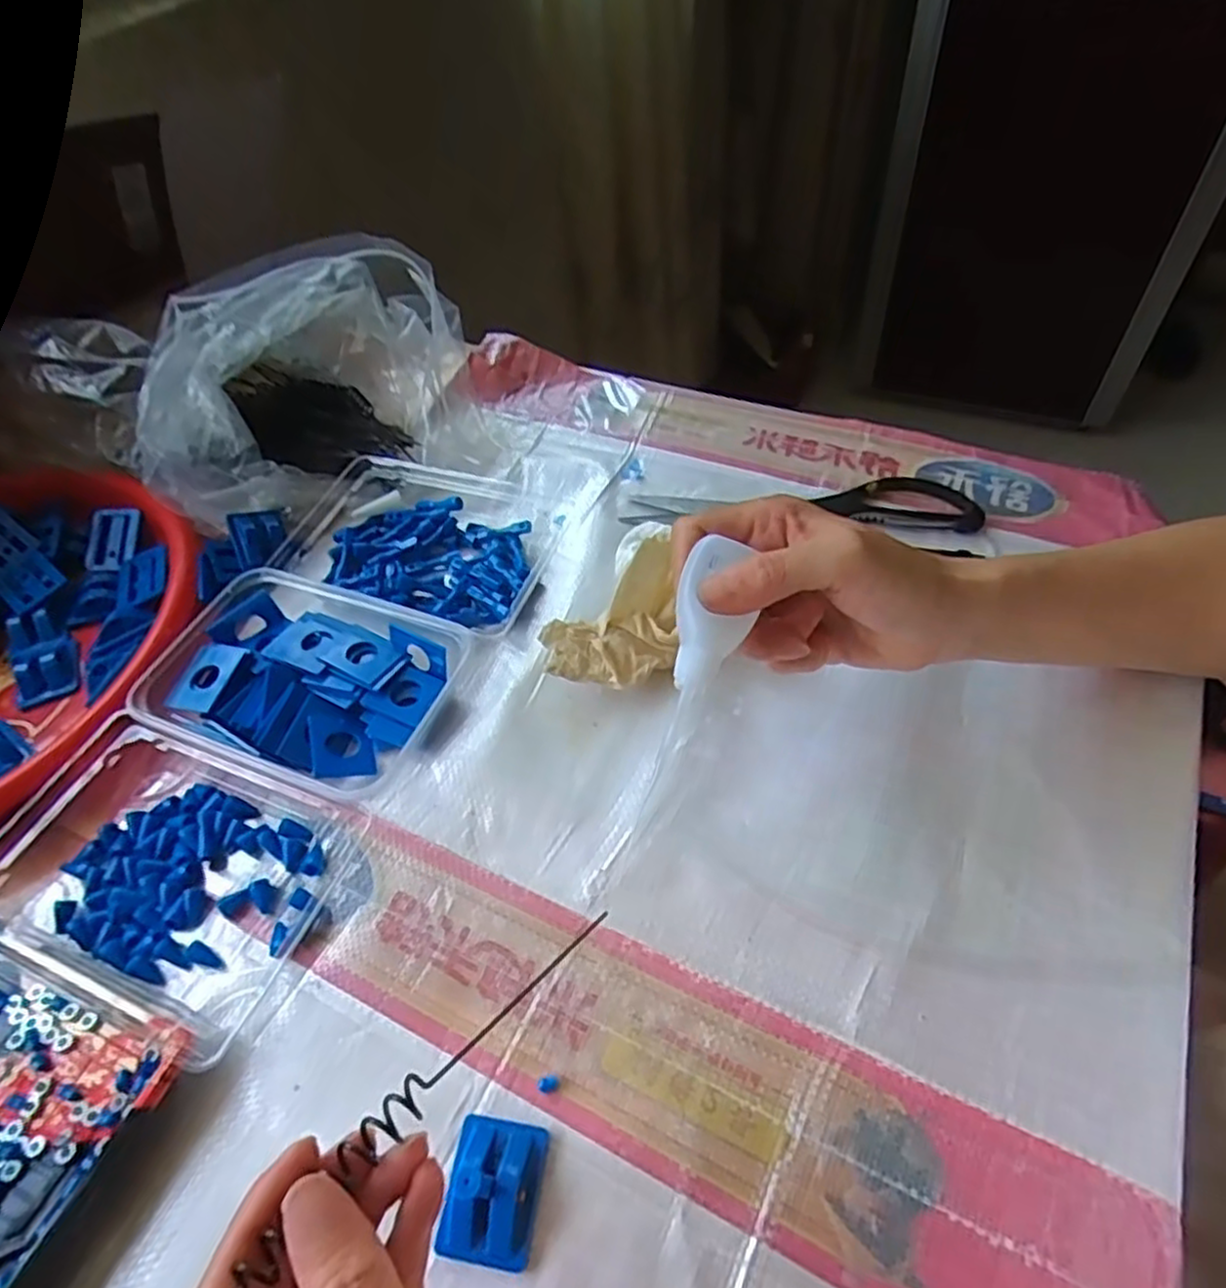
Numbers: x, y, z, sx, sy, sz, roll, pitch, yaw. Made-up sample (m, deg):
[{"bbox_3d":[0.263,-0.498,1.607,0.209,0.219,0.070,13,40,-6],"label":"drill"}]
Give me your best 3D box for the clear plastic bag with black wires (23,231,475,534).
[{"bbox_3d":[-0.232,-0.187,0.522,0.248,0.116,0.145,-18,53,-8],"label":"clear plastic bag with black wires"}]

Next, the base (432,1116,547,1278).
[{"bbox_3d":[-0.046,0.204,0.274,0.034,0.016,0.044,4,53,9],"label":"base"}]

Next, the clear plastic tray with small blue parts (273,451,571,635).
[{"bbox_3d":[-0.129,-0.078,0.484,0.187,0.034,0.120,14,55,16],"label":"clear plastic tray with small blue parts"}]

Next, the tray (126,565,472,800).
[{"bbox_3d":[-0.175,0.020,0.413,0.157,0.035,0.109,15,55,17],"label":"tray"}]

